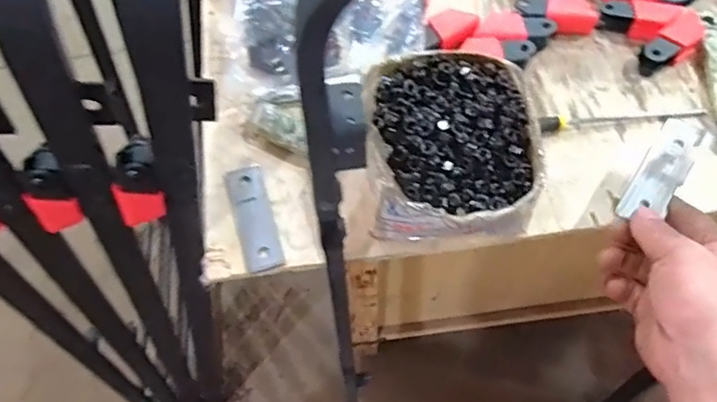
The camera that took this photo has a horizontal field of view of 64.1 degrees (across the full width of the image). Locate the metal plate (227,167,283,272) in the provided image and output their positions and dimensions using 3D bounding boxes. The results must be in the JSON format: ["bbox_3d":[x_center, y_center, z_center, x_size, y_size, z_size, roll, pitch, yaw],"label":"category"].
[{"bbox_3d":[-0.094,0.015,0.517,0.031,0.004,0.103,-11,64,-14],"label":"metal plate"}]

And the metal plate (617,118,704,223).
[{"bbox_3d":[0.248,-0.023,0.472,0.034,0.014,0.114,35,68,18],"label":"metal plate"}]

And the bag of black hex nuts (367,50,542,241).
[{"bbox_3d":[0.077,-0.045,0.495,0.137,0.081,0.160,-1,61,1],"label":"bag of black hex nuts"}]

